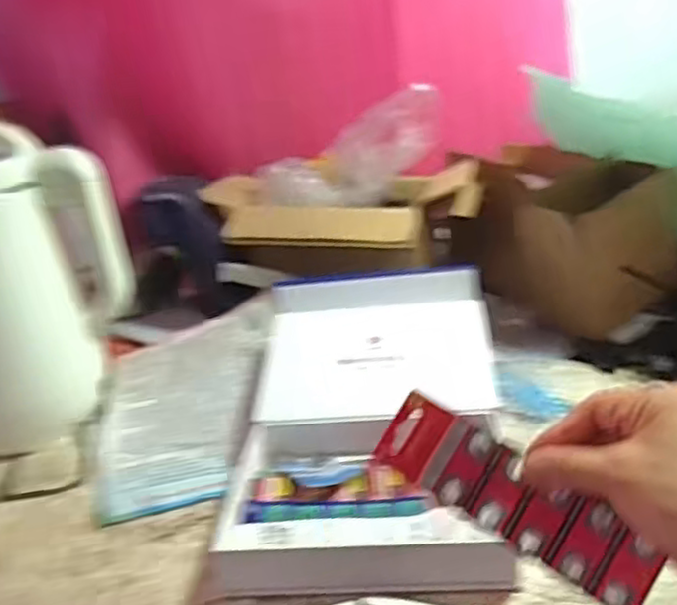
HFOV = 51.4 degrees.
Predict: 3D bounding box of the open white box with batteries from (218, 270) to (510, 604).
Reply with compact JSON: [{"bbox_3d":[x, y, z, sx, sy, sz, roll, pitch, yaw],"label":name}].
[{"bbox_3d":[0.027,0.089,0.594,0.214,0.101,0.328,-3,23,7],"label":"open white box with batteries"}]

